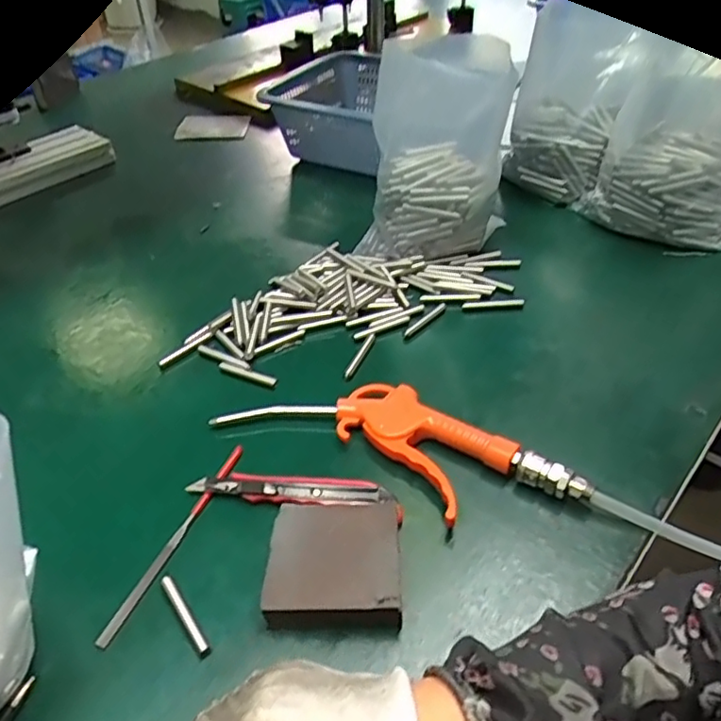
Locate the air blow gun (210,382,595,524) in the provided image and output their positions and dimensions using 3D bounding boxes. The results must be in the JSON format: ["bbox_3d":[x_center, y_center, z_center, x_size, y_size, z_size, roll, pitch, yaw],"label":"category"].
[{"bbox_3d":[0.026,0.060,0.448,0.260,0.022,0.088,21,47,27],"label":"air blow gun"}]

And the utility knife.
[{"bbox_3d":[-0.051,0.089,0.424,0.138,0.014,0.019,4,42,11],"label":"utility knife"}]

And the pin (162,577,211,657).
[{"bbox_3d":[-0.105,0.152,0.366,0.007,0.005,0.057,-28,46,-24],"label":"pin"}]

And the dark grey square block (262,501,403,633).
[{"bbox_3d":[-0.014,0.121,0.376,0.076,0.028,0.079,-1,41,4],"label":"dark grey square block"}]

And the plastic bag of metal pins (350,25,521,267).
[{"bbox_3d":[0.078,-0.211,0.614,0.132,0.189,0.126,10,43,15],"label":"plastic bag of metal pins"}]

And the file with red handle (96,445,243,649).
[{"bbox_3d":[-0.121,0.115,0.408,0.010,0.005,0.156,13,44,20],"label":"file with red handle"}]

